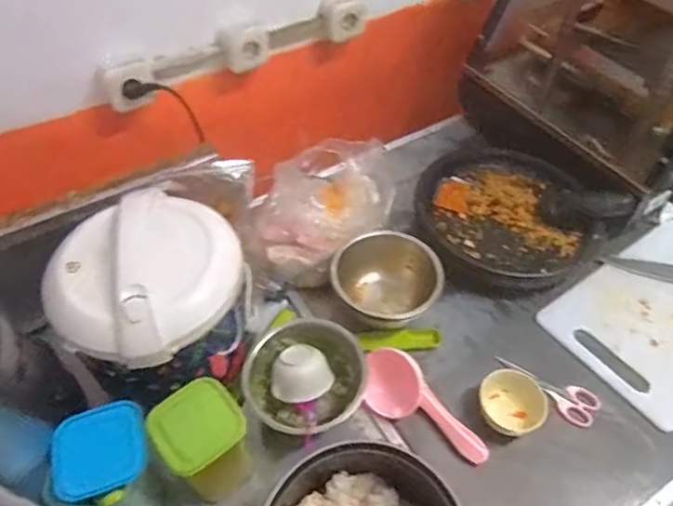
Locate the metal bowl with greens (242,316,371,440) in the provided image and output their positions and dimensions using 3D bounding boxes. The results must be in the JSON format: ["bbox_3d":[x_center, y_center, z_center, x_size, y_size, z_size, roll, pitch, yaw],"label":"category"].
[{"bbox_3d":[-0.042,0.184,0.791,0.162,0.068,0.172,0,49,0],"label":"metal bowl with greens"}]

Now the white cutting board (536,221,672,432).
[{"bbox_3d":[0.552,0.096,0.906,0.363,0.023,0.249,-29,56,-23],"label":"white cutting board"}]

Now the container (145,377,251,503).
[{"bbox_3d":[-0.167,0.253,0.705,0.096,0.181,0.097,-32,57,-25],"label":"container"}]

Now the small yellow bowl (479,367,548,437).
[{"bbox_3d":[0.254,0.221,0.794,0.093,0.058,0.081,22,52,17],"label":"small yellow bowl"}]

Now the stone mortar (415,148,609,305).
[{"bbox_3d":[0.327,-0.082,1.018,0.319,0.076,0.346,0,49,0],"label":"stone mortar"}]

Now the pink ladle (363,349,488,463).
[{"bbox_3d":[0.120,0.215,0.752,0.197,0.045,0.074,38,57,10],"label":"pink ladle"}]

